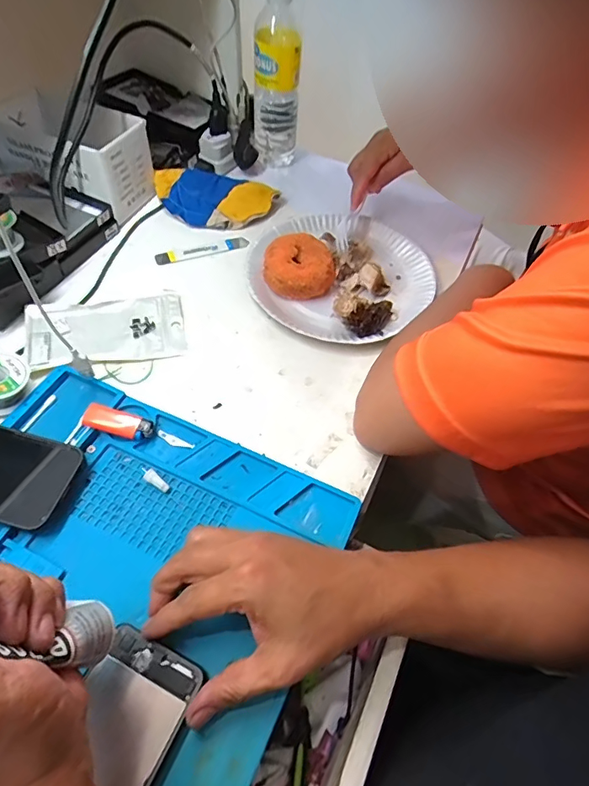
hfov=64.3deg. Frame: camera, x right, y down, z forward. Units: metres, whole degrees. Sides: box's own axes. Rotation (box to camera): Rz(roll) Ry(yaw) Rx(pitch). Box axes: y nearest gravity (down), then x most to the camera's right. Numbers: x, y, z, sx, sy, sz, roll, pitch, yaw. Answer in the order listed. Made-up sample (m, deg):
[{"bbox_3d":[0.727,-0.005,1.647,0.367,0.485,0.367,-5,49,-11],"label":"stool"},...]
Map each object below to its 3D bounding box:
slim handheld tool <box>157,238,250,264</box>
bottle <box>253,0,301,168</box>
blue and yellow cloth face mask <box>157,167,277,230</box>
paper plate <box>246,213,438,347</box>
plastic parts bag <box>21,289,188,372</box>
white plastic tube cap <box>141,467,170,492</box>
[{"bbox_3d":[-0.113,-0.175,0.578,0.114,0.013,0.019,-16,59,-15],"label":"slim handheld tool"},{"bbox_3d":[-0.024,-0.409,0.633,0.060,0.191,0.052,6,56,0],"label":"bottle"},{"bbox_3d":[-0.108,-0.257,0.613,0.151,0.023,0.091,16,56,6],"label":"blue and yellow cloth face mask"},{"bbox_3d":[0.051,-0.147,0.543,0.200,0.029,0.205,2,56,-3],"label":"paper plate"},{"bbox_3d":[-0.195,-0.069,0.487,0.152,0.011,0.089,-7,57,-10],"label":"plastic parts bag"},{"bbox_3d":[-0.114,0.071,0.383,0.028,0.009,0.011,28,58,14],"label":"white plastic tube cap"}]

